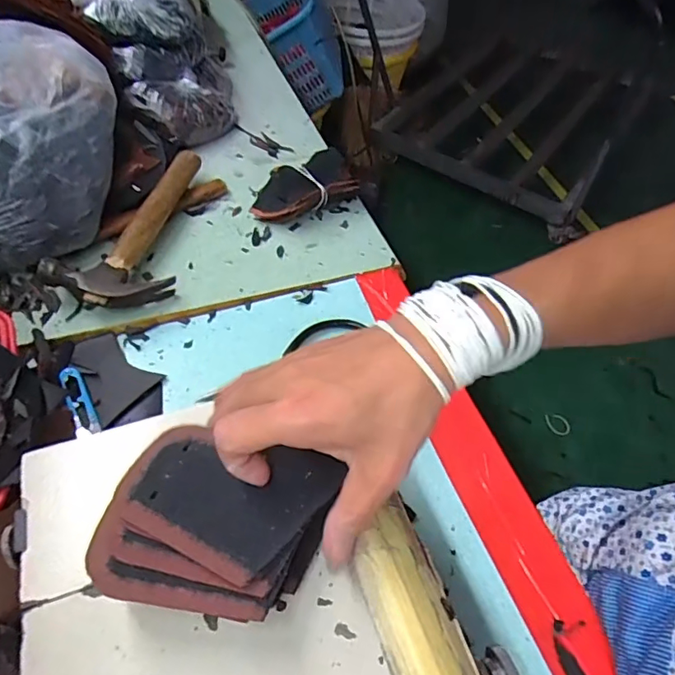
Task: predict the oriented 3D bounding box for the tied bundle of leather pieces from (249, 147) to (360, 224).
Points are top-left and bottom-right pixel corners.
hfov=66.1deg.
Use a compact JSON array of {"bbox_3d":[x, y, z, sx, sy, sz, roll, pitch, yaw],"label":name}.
[{"bbox_3d":[-0.042,-0.200,0.689,0.158,0.042,0.097,-27,57,-21],"label":"tied bundle of leather pieces"}]

